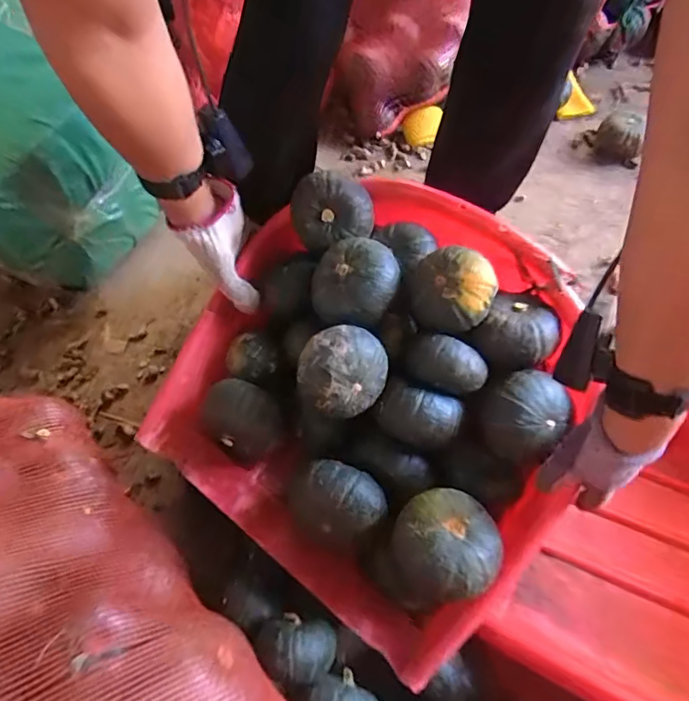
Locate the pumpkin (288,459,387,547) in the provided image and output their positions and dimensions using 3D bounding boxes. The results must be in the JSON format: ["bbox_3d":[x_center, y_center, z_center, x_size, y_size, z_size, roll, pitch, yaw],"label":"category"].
[{"bbox_3d":[-0.016,0.168,0.552,0.109,0.084,0.083,30,65,17],"label":"pumpkin"}]

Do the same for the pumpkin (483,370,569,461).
[{"bbox_3d":[0.186,0.071,0.539,0.082,0.075,0.076,-1,60,1],"label":"pumpkin"}]

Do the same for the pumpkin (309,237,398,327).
[{"bbox_3d":[0.007,-0.073,0.565,0.098,0.062,0.094,5,60,5],"label":"pumpkin"}]

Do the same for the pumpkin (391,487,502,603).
[{"bbox_3d":[0.098,0.194,0.511,0.101,0.078,0.101,-1,60,1],"label":"pumpkin"}]

